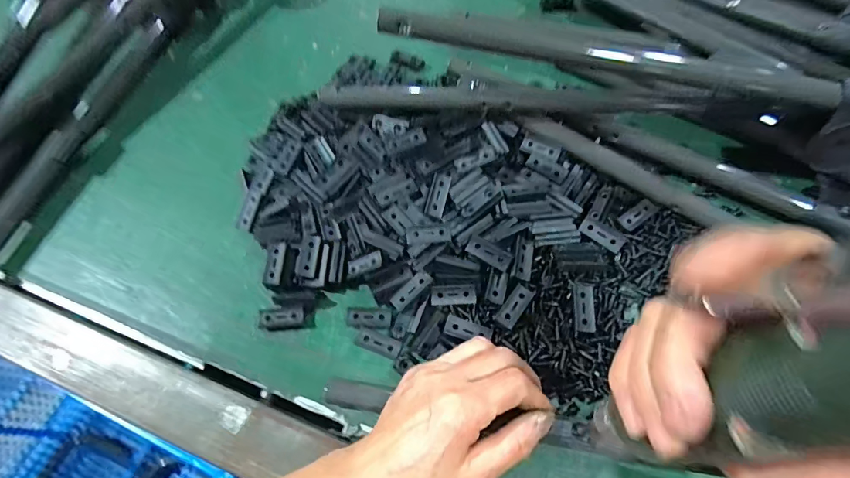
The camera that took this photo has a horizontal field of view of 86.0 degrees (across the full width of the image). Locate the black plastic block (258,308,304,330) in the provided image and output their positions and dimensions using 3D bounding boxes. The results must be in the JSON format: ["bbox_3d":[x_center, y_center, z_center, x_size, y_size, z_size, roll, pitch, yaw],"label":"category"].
[{"bbox_3d":[-0.112,0.062,0.354,0.034,0.006,0.015,-6,63,0],"label":"black plastic block"}]

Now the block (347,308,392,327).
[{"bbox_3d":[-0.043,0.061,0.352,0.033,0.004,0.015,-1,64,3],"label":"block"}]

